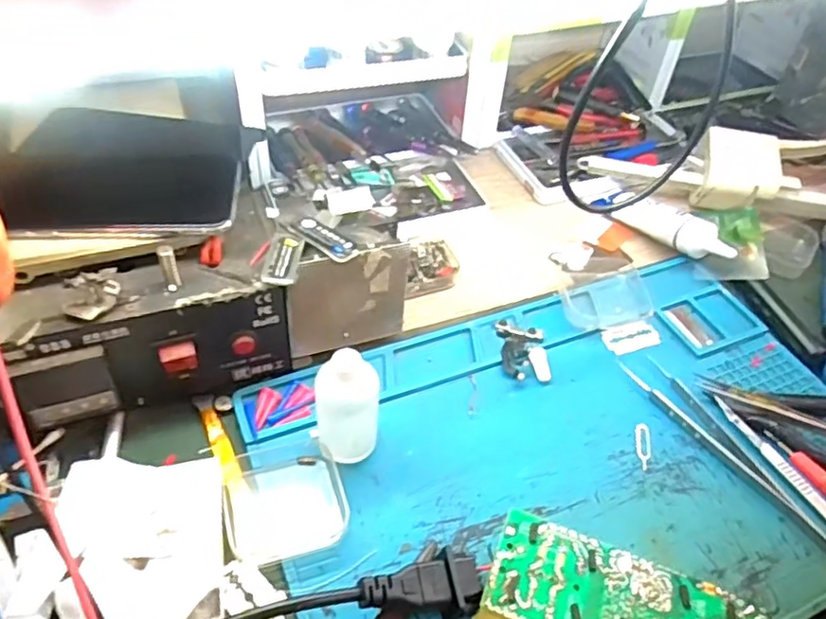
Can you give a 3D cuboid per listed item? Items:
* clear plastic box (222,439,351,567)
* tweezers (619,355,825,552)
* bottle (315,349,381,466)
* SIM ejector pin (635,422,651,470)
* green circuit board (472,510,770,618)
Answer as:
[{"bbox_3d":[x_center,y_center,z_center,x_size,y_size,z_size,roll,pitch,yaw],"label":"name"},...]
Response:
[{"bbox_3d":[-0.072,0.103,0.353,0.064,0.015,0.067,-9,50,-13],"label":"clear plastic box"},{"bbox_3d":[0.189,0.085,0.394,0.027,0.009,0.151,-17,53,-20],"label":"tweezers"},{"bbox_3d":[-0.036,0.057,0.354,0.035,0.077,0.029,-3,49,-9],"label":"bottle"},{"bbox_3d":[0.145,0.085,0.398,0.010,0.004,0.034,11,48,4],"label":"SIM ejector pin"},{"bbox_3d":[0.102,0.153,0.310,0.132,0.028,0.061,19,49,11],"label":"green circuit board"}]

